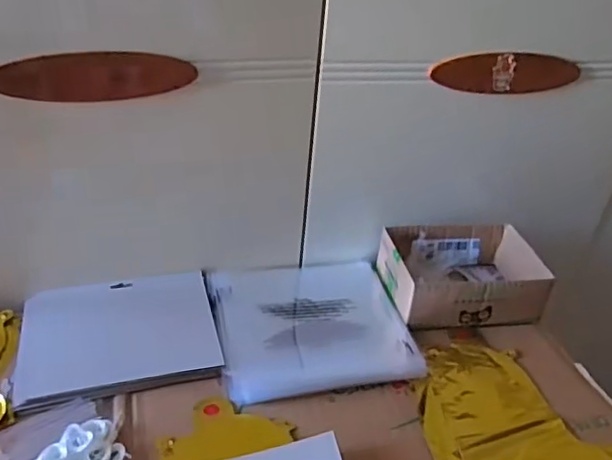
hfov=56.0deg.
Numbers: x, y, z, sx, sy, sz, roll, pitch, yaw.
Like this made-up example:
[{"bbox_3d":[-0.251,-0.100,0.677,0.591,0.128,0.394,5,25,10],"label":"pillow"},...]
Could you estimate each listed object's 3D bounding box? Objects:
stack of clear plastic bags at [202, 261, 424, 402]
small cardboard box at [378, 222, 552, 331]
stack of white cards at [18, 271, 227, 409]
[{"bbox_3d":[0.004,0.104,0.683,0.216,0.016,0.206,-4,35,-15],"label":"stack of clear plastic bags"},{"bbox_3d":[0.197,0.056,0.747,0.189,0.064,0.145,1,34,-8],"label":"small cardboard box"},{"bbox_3d":[-0.205,0.113,0.639,0.204,0.014,0.168,-5,35,-16],"label":"stack of white cards"}]

